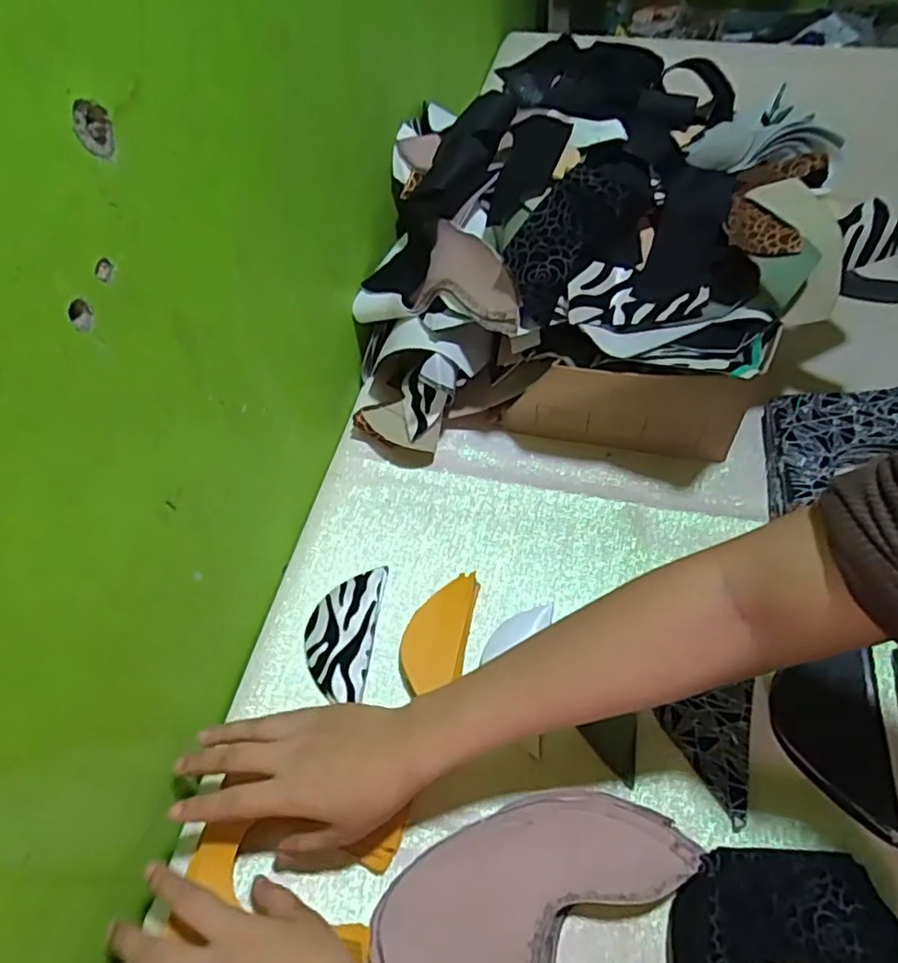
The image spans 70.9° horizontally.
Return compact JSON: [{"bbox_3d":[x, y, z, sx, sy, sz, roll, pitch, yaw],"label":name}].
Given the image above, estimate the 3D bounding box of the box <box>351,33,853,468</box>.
[{"bbox_3d":[0.124,-0.212,0.574,0.407,0.199,0.351,2,57,6],"label":"box"}]

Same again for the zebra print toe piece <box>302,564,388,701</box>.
[{"bbox_3d":[-0.083,0.115,0.496,0.051,0.009,0.103,4,58,8],"label":"zebra print toe piece"}]

